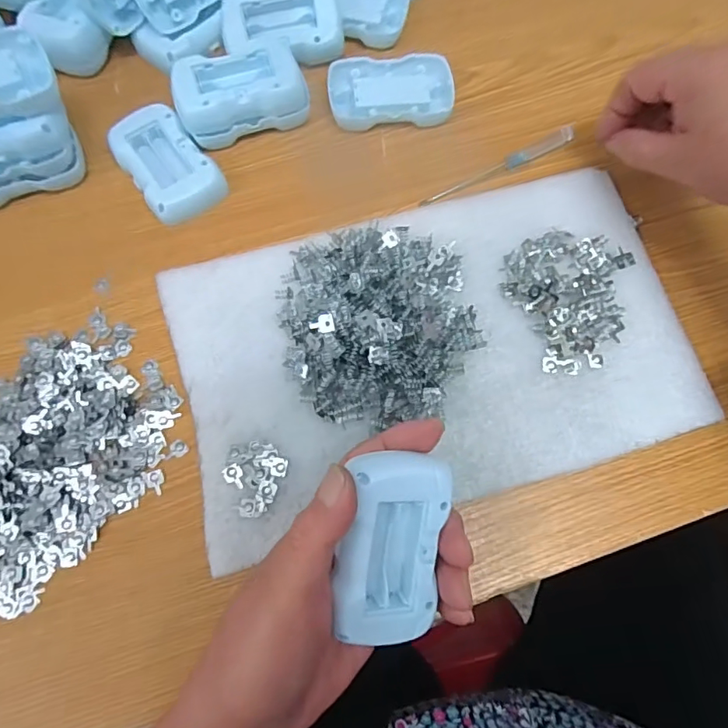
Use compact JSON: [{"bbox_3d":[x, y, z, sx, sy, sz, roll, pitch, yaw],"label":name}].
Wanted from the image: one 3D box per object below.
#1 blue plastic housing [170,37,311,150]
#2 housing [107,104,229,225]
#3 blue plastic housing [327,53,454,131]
[{"bbox_3d":[-0.086,-0.190,0.355,0.087,0.030,0.057,-19,78,-6],"label":"blue plastic housing"},{"bbox_3d":[-0.135,-0.138,0.347,0.052,0.016,0.086,-35,80,-10],"label":"housing"},{"bbox_3d":[0.019,-0.197,0.368,0.087,0.012,0.054,-3,76,-3],"label":"blue plastic housing"}]

